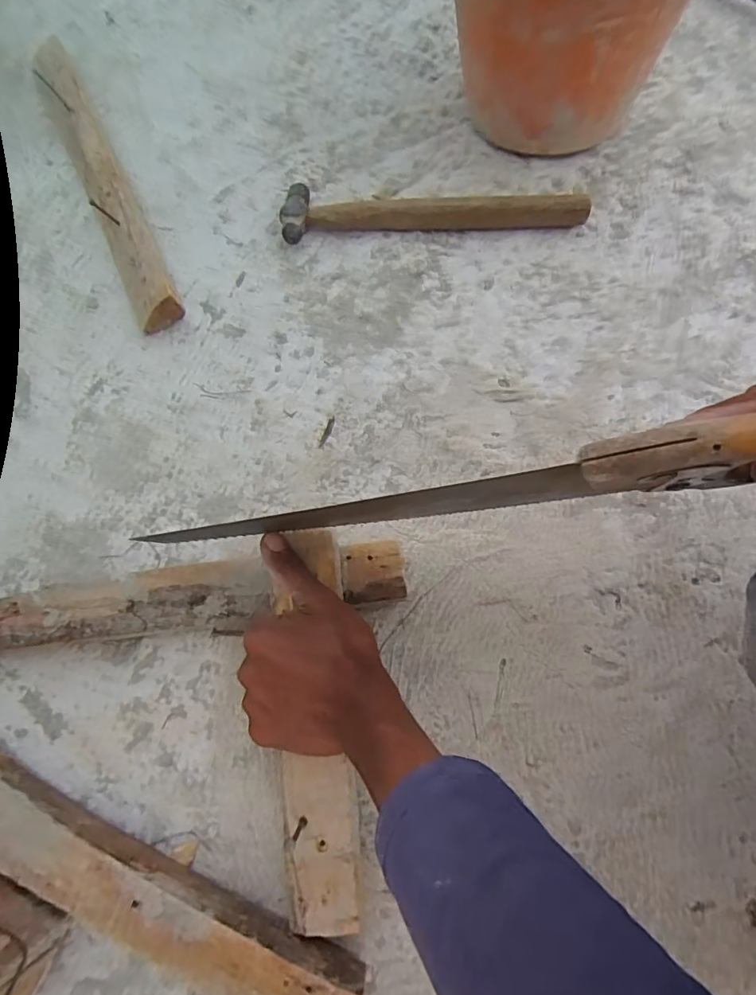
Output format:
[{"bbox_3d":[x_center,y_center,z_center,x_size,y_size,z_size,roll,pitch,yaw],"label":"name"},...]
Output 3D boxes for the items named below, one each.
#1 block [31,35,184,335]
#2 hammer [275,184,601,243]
[{"bbox_3d":[-0.322,-0.374,0.597,0.056,0.043,0.442,-26,72,-7],"label":"block"},{"bbox_3d":[0.061,-0.324,0.578,0.336,0.034,0.068,-2,71,1],"label":"hammer"}]

